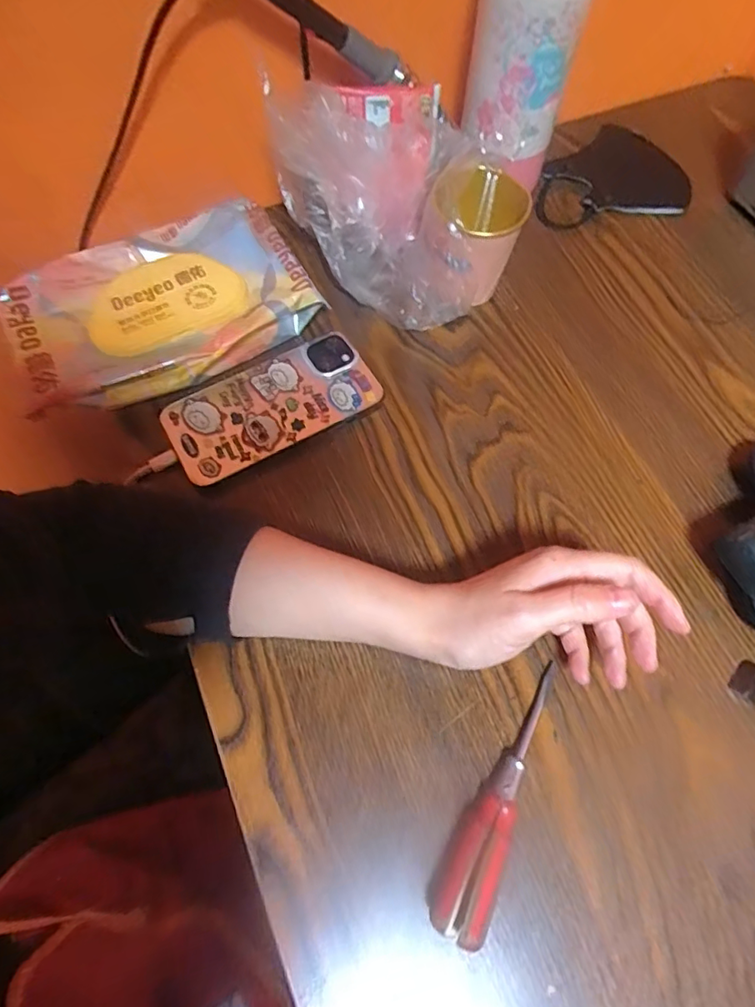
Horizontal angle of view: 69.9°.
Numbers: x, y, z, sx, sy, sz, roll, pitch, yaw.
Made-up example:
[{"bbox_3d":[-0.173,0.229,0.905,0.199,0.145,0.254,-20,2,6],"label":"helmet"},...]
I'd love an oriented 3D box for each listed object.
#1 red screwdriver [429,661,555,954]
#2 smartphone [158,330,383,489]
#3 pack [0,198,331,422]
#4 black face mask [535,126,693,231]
[{"bbox_3d":[0.064,0.148,0.282,0.025,0.028,0.136,24,70,12],"label":"red screwdriver"},{"bbox_3d":[-0.074,-0.068,0.387,0.147,0.018,0.073,-29,69,-10],"label":"smartphone"},{"bbox_3d":[-0.158,-0.144,0.399,0.208,0.047,0.136,-26,68,-9],"label":"pack"},{"bbox_3d":[0.214,-0.301,0.493,0.135,0.009,0.131,-1,67,2],"label":"black face mask"}]

